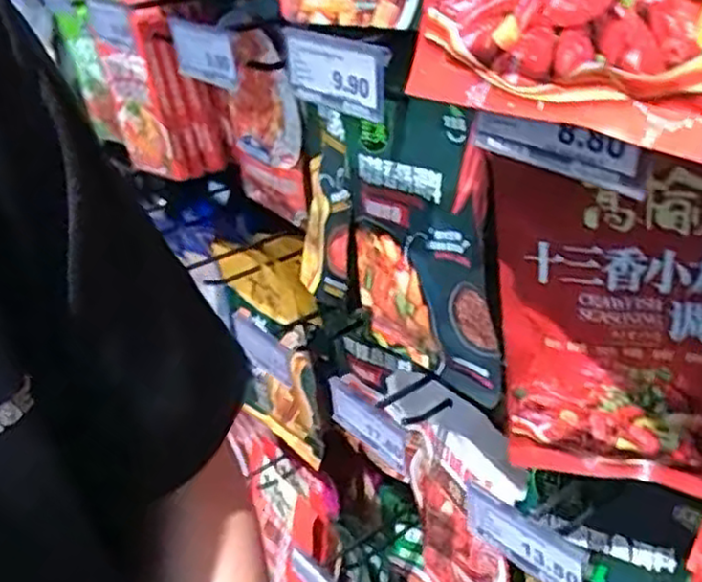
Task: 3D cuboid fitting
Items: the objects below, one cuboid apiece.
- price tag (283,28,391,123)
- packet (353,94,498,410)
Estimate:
[{"bbox_3d":[-0.012,-0.139,0.465,0.007,0.046,0.099,-28,37,-30],"label":"price tag"},{"bbox_3d":[0.047,-0.035,0.556,0.019,0.222,0.160,-25,36,-27],"label":"packet"}]

